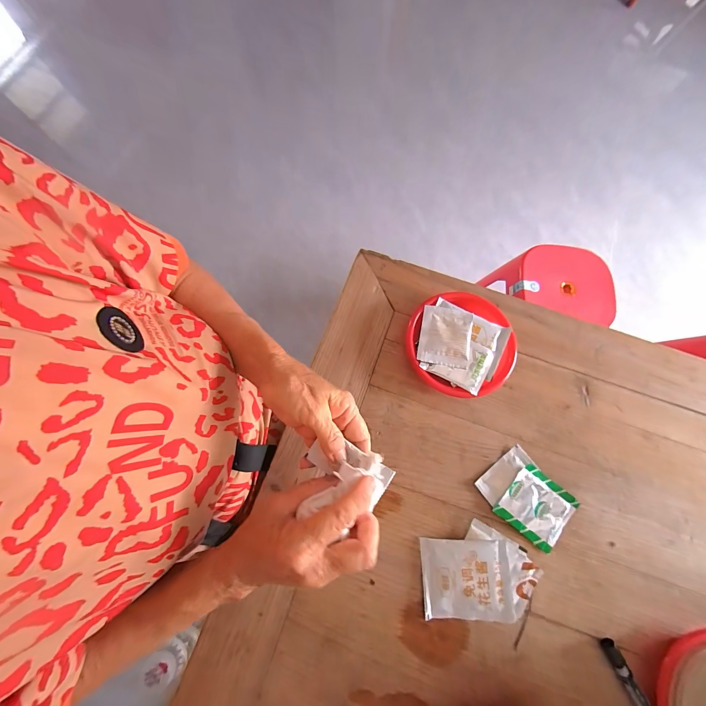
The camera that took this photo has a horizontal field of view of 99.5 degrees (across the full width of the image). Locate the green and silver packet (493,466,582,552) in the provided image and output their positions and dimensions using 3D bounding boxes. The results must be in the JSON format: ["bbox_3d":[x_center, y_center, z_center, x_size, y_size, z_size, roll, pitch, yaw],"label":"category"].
[{"bbox_3d":[0.220,0.184,0.358,0.076,0.010,0.073,38,77,8],"label":"green and silver packet"}]

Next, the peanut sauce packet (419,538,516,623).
[{"bbox_3d":[0.127,0.254,0.336,0.094,0.016,0.077,0,75,-2],"label":"peanut sauce packet"}]

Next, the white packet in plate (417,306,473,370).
[{"bbox_3d":[0.122,-0.023,0.394,0.064,0.008,0.079,13,75,2],"label":"white packet in plate"}]

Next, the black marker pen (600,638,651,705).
[{"bbox_3d":[0.301,0.370,0.308,0.015,0.017,0.132,-22,77,-8],"label":"black marker pen"}]

